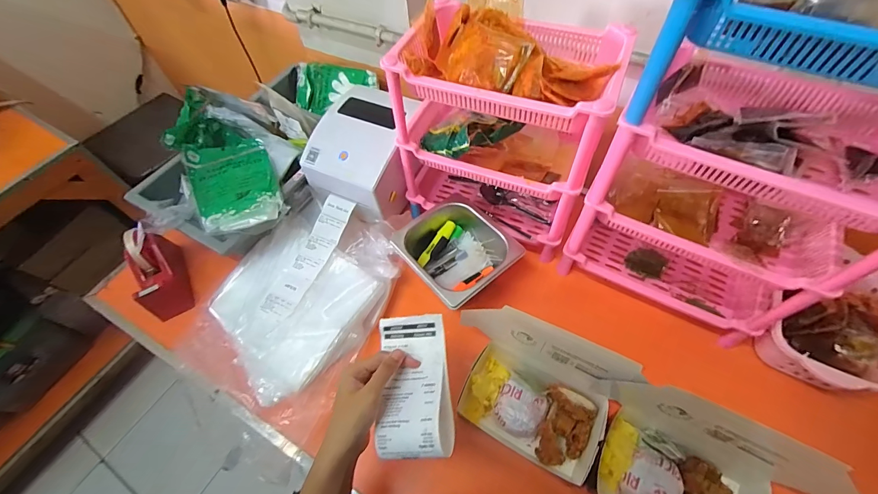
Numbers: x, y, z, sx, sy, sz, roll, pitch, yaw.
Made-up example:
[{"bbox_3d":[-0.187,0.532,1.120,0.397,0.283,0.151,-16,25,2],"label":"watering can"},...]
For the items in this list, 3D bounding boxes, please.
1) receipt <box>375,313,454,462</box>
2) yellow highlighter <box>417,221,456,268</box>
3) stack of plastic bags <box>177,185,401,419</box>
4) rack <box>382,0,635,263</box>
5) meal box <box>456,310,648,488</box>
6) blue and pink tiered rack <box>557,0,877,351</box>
[{"bbox_3d":[-0.029,0.156,0.429,0.082,0.026,0.153,-4,59,1],"label":"receipt"},{"bbox_3d":[-0.004,-0.006,0.677,0.022,0.011,0.100,33,80,22],"label":"yellow highlighter"},{"bbox_3d":[-0.244,0.085,0.655,0.290,0.047,0.368,18,60,15],"label":"stack of plastic bags"},{"bbox_3d":[0.110,-0.192,0.643,0.317,0.347,0.228,16,60,14],"label":"rack"},{"bbox_3d":[0.134,0.197,0.508,0.197,0.147,0.137,25,62,19],"label":"meal box"},{"bbox_3d":[0.375,-0.088,0.480,0.297,0.457,0.187,22,61,17],"label":"blue and pink tiered rack"}]

